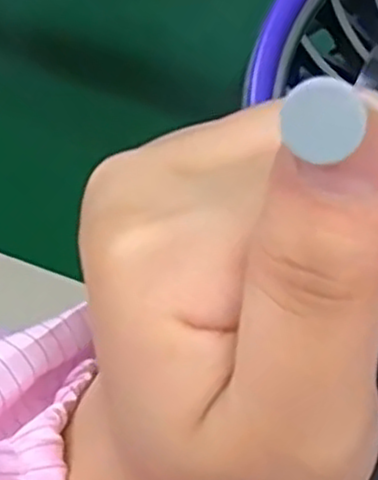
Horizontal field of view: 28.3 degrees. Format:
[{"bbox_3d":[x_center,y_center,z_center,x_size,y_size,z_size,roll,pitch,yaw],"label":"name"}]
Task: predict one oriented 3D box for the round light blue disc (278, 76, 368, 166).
[{"bbox_3d":[0.015,-0.014,0.087,0.008,0.009,0.004,-11,11,3],"label":"round light blue disc"}]

